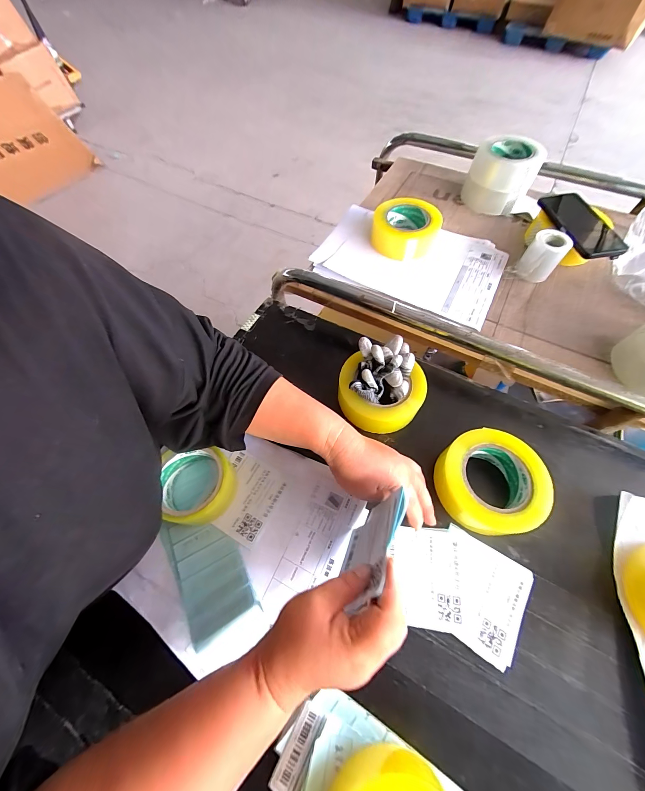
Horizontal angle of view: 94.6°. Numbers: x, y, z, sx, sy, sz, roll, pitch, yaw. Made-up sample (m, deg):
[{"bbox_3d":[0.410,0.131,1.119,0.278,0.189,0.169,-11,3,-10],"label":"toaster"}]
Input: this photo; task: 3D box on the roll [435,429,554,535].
[{"bbox_3d":[0.213,0.111,0.384,0.117,0.065,0.120,0,62,0],"label":"roll"}]

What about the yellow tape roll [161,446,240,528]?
[{"bbox_3d":[-0.167,0.119,0.389,0.096,0.047,0.090,0,62,0],"label":"yellow tape roll"}]

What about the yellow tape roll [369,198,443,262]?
[{"bbox_3d":[0.160,-0.327,0.578,0.125,0.044,0.125,0,62,0],"label":"yellow tape roll"}]

